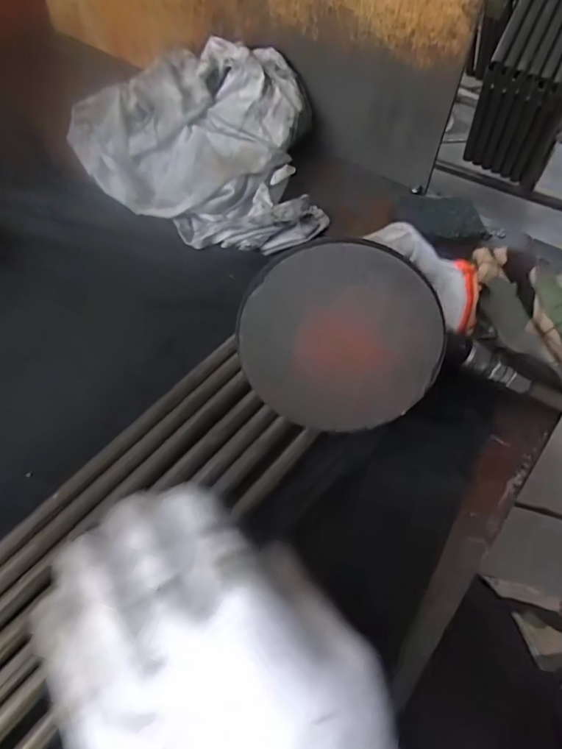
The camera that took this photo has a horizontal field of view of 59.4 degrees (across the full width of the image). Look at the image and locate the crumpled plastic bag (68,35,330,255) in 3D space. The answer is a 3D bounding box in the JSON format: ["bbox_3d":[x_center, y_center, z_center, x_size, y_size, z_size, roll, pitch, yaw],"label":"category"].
[{"bbox_3d":[-0.087,-0.256,0.520,0.249,0.090,0.306,-8,54,-18],"label":"crumpled plastic bag"}]

